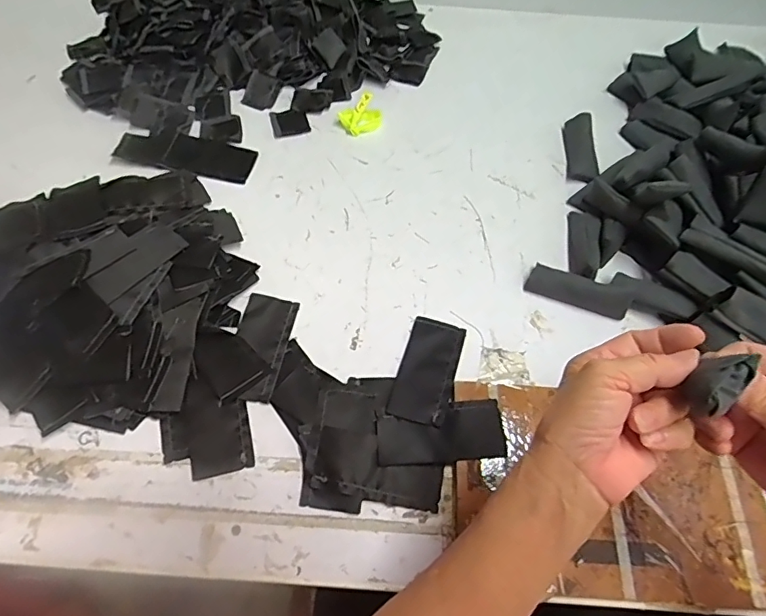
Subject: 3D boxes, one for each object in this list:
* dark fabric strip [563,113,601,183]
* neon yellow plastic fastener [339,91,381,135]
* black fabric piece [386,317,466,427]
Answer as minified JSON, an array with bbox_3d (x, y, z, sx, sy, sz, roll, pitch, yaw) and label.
[{"bbox_3d":[0.262,-0.206,0.662,0.039,0.029,0.106,5,59,1],"label":"dark fabric strip"},{"bbox_3d":[-0.028,-0.259,0.681,0.055,0.034,0.034,-28,63,-17],"label":"neon yellow plastic fastener"},{"bbox_3d":[0.045,0.060,0.510,0.054,0.011,0.114,17,60,8],"label":"black fabric piece"}]

